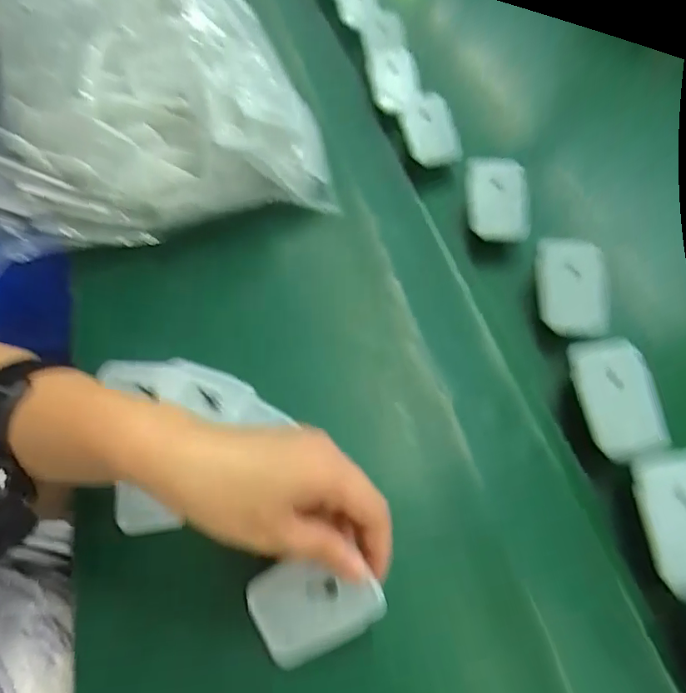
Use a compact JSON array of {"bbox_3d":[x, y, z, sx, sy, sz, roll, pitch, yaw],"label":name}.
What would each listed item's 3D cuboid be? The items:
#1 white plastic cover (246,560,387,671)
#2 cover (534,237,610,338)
[{"bbox_3d":[-0.015,0.134,0.263,0.068,0.004,0.048,-31,77,5],"label":"white plastic cover"},{"bbox_3d":[0.162,-0.042,0.353,0.046,0.013,0.069,-2,80,13],"label":"cover"}]

